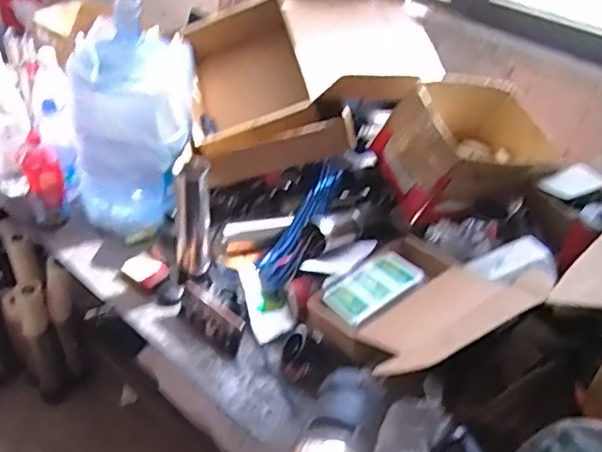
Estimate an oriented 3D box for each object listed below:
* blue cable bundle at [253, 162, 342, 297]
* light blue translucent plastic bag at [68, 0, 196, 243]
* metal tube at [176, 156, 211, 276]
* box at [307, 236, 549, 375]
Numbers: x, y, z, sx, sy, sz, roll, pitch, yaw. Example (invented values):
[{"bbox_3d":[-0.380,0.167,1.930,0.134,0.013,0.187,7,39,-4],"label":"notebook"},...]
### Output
[{"bbox_3d":[0.006,-0.011,1.299,0.092,0.070,0.338,21,59,16],"label":"blue cable bundle"},{"bbox_3d":[-0.372,-0.221,1.338,0.267,0.439,0.207,-4,41,-12],"label":"light blue translucent plastic bag"},{"bbox_3d":[-0.217,-0.019,1.196,0.066,0.229,0.051,-4,41,-12],"label":"metal tube"},{"bbox_3d":[0.207,0.126,1.046,0.344,0.163,0.316,-17,45,-25],"label":"box"}]

